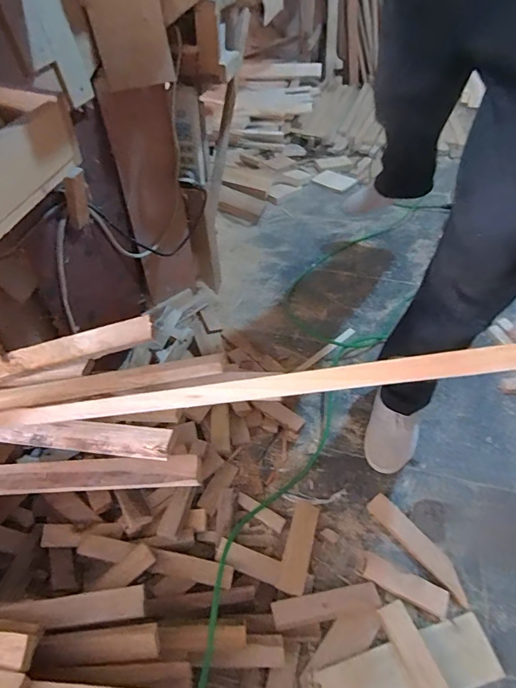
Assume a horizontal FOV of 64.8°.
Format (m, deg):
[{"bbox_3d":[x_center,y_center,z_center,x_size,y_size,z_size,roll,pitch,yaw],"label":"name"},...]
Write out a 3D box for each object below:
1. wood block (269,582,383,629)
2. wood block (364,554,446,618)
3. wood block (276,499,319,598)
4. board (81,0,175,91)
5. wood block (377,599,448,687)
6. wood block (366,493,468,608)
[{"bbox_3d":[0.106,0.405,0.632,0.170,0.017,0.036,-5,50,-11],"label":"wood block"},{"bbox_3d":[0.238,0.391,0.664,0.129,0.018,0.042,21,50,19],"label":"wood block"},{"bbox_3d":[0.070,0.346,0.702,0.044,0.010,0.163,8,36,16],"label":"wood block"},{"bbox_3d":[-0.219,-0.533,0.694,0.123,0.155,0.020,-12,35,-7],"label":"board"},{"bbox_3d":[0.224,0.448,0.589,0.043,0.010,0.127,-26,47,-3],"label":"wood block"},{"bbox_3d":[0.282,0.353,0.720,0.045,0.018,0.202,-29,53,-24],"label":"wood block"}]

